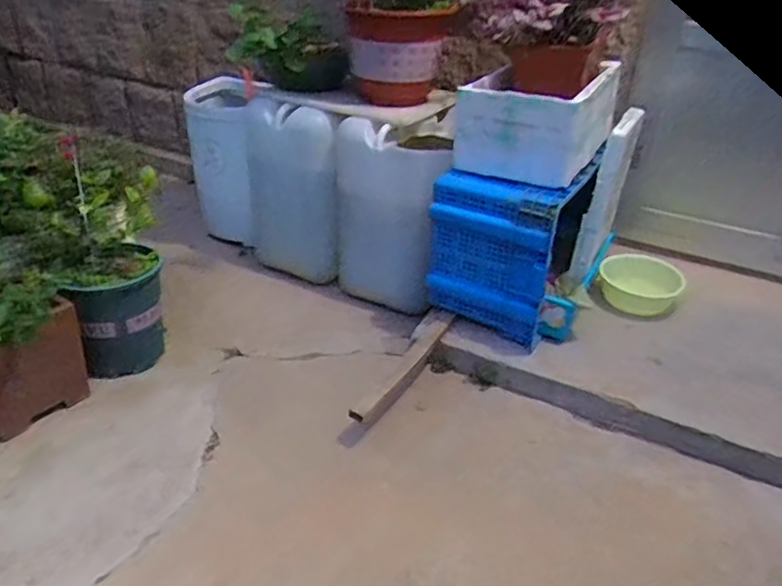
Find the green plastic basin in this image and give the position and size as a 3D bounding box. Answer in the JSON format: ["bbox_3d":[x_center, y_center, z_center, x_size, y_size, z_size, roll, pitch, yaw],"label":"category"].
[{"bbox_3d":[0.670,-0.025,1.677,0.192,0.104,0.208,2,30,-1],"label":"green plastic basin"}]

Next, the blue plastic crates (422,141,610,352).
[{"bbox_3d":[0.279,-0.132,1.537,0.310,0.324,0.308,17,33,23],"label":"blue plastic crates"}]

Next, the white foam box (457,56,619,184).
[{"bbox_3d":[0.380,-0.452,1.582,0.301,0.190,0.510,18,33,24],"label":"white foam box"}]

